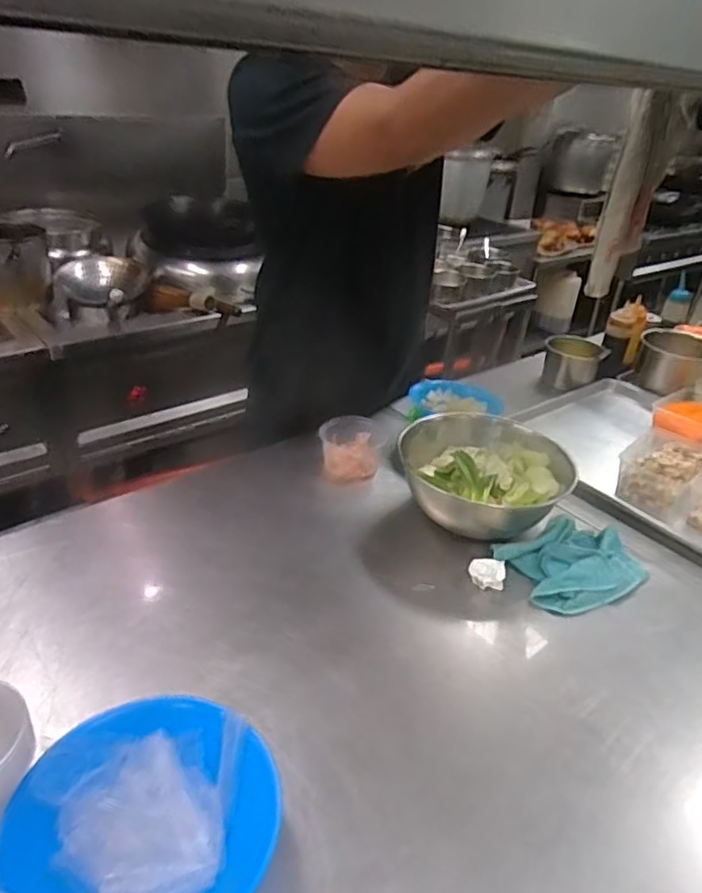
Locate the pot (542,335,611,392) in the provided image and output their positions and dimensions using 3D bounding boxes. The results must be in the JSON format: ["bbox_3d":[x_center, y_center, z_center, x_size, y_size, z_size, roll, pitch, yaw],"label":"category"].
[{"bbox_3d":[0.529,-0.207,1.525,0.130,0.097,0.131,3,34,-2],"label":"pot"}]

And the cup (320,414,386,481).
[{"bbox_3d":[0.002,0.000,1.128,0.110,0.064,0.104,3,34,-2],"label":"cup"}]

